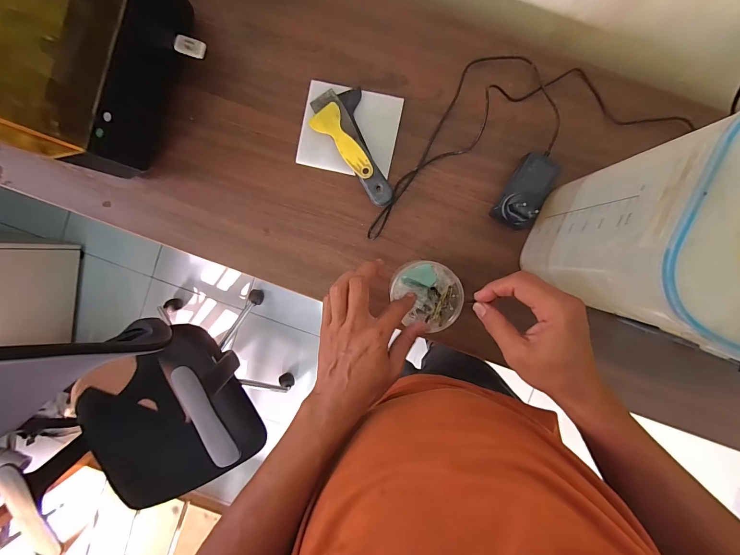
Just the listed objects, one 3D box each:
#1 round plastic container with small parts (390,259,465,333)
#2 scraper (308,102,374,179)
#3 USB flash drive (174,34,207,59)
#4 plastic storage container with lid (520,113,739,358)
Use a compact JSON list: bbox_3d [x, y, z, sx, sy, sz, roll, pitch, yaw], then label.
[{"bbox_3d":[0.079,0.025,0.447,0.086,0.048,0.101,-27,95,5],"label":"round plastic container with small parts"},{"bbox_3d":[-0.036,-0.192,0.487,0.044,0.006,0.122,-37,80,6],"label":"scraper"},{"bbox_3d":[-0.243,-0.311,0.460,0.036,0.013,0.021,16,95,1],"label":"USB flash drive"},{"bbox_3d":[0.291,-0.046,0.369,0.143,0.284,0.170,20,95,1],"label":"plastic storage container with lid"}]

